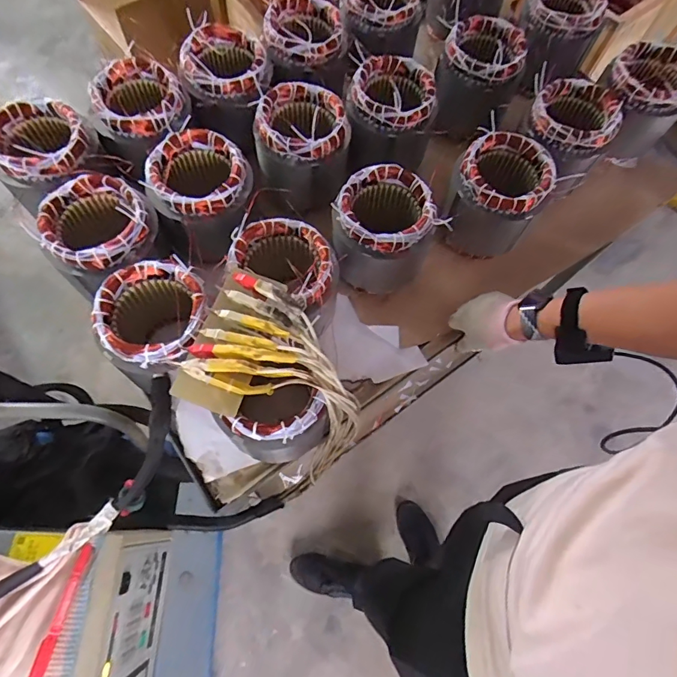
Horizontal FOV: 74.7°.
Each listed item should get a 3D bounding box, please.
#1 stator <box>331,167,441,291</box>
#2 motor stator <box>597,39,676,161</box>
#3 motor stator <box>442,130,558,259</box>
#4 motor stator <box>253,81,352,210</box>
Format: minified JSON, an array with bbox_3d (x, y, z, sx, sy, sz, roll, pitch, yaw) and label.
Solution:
[{"bbox_3d":[0.069,-0.161,0.711,0.143,0.167,0.138,2,69,-6],"label":"stator"},{"bbox_3d":[0.555,-0.439,0.826,0.144,0.138,0.144,24,69,2],"label":"motor stator"},{"bbox_3d":[0.253,-0.232,0.748,0.145,0.153,0.154,22,69,2],"label":"motor stator"},{"bbox_3d":[-0.063,-0.327,0.755,0.152,0.139,0.147,8,69,-4],"label":"motor stator"}]

